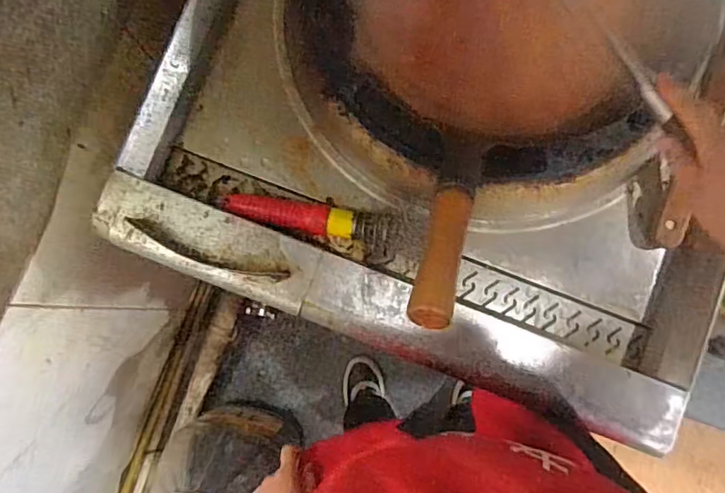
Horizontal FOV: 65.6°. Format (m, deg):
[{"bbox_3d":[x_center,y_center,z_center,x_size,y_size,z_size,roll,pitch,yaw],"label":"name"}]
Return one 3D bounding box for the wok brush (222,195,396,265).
[{"bbox_3d":[-0.059,-0.030,0.677,0.230,0.041,0.054,13,84,3],"label":"wok brush"}]

